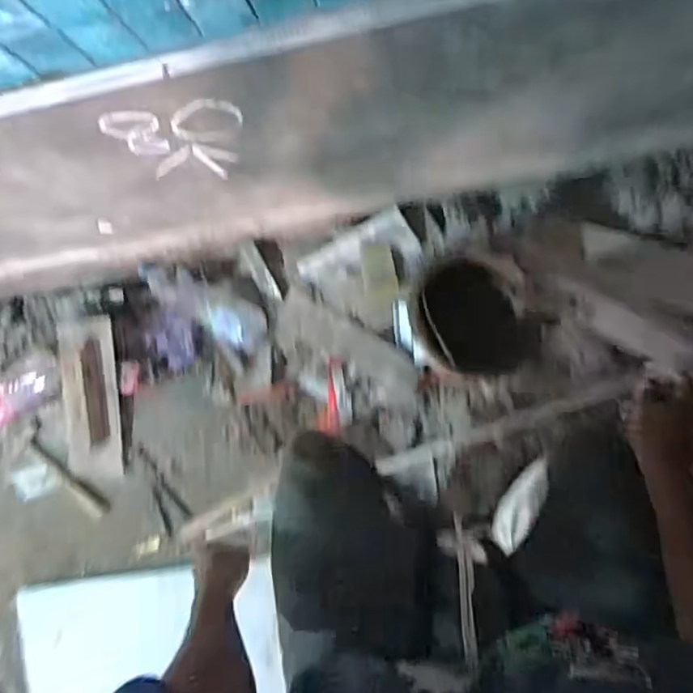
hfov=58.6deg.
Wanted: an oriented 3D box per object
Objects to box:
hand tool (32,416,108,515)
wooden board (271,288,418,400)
[{"bbox_3d":[-0.652,0.289,1.438,0.279,0.038,0.077,45,96,7],"label":"hand tool"},{"bbox_3d":[-0.002,0.004,1.323,0.342,0.014,0.115,30,94,9],"label":"wooden board"}]

